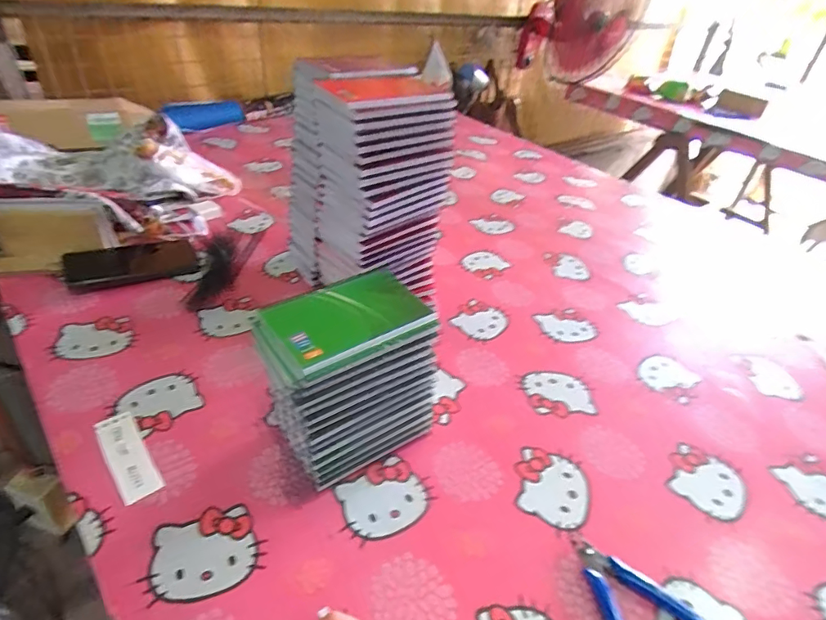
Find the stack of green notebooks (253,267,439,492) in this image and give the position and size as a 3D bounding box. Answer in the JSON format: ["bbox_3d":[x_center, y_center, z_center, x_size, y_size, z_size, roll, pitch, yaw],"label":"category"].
[{"bbox_3d":[-0.066,0.068,0.448,0.151,0.161,0.094,-20,44,-30],"label":"stack of green notebooks"}]

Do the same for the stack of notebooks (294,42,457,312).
[{"bbox_3d":[-0.061,-0.151,0.630,0.156,0.274,0.203,-12,41,-24],"label":"stack of notebooks"}]

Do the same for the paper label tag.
[{"bbox_3d":[-0.272,0.138,0.455,0.033,0.005,0.105,-24,47,-34],"label":"paper label tag"}]

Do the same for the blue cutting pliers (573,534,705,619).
[{"bbox_3d":[0.192,0.239,0.389,0.086,0.010,0.119,-6,39,-16],"label":"blue cutting pliers"}]

